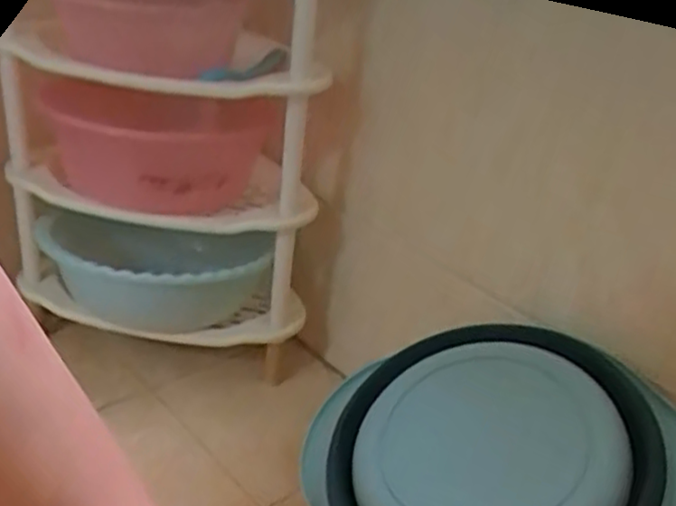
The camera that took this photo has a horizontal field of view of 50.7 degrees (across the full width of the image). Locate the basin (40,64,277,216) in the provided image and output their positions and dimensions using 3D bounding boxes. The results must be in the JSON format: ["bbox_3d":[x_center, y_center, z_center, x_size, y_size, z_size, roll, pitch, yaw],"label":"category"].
[{"bbox_3d":[-0.269,-0.188,1.071,0.271,0.169,0.271,15,28,14],"label":"basin"}]

